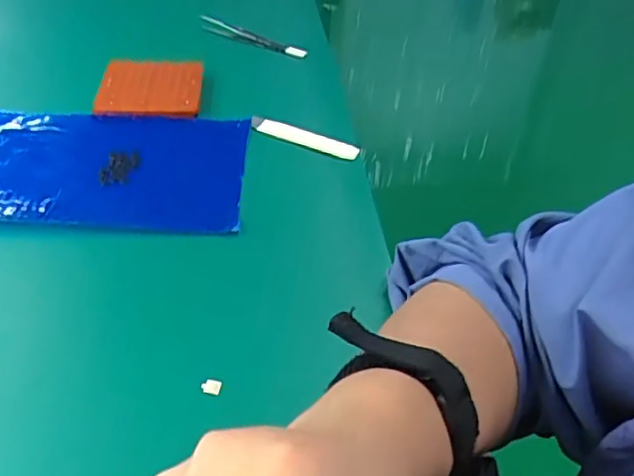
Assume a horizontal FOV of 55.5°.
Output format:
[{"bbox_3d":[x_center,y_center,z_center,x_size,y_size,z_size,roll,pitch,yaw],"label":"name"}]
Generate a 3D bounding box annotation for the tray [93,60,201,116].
[{"bbox_3d":[-0.150,-0.137,0.542,0.089,0.018,0.072,1,42,-5],"label":"tray"}]

